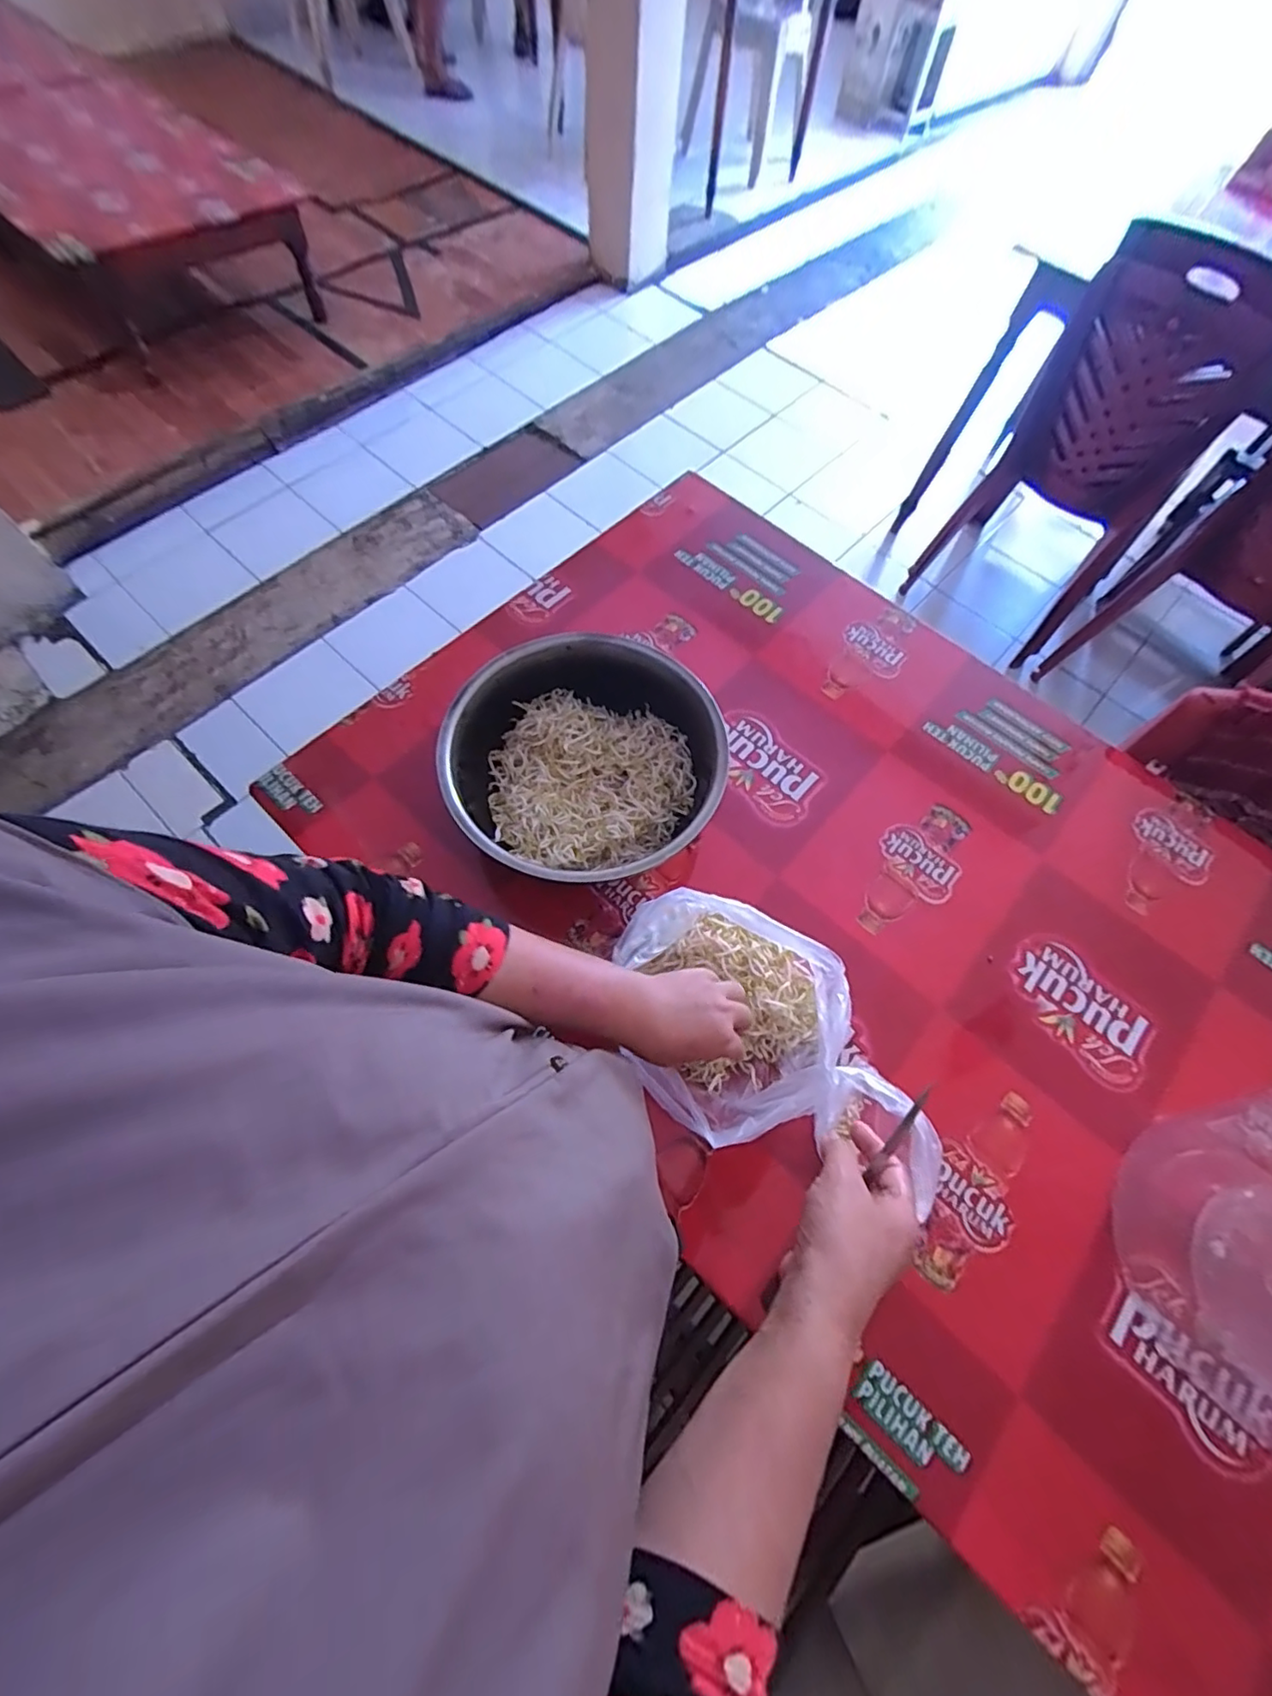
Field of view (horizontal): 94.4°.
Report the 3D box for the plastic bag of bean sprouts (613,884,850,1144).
[{"bbox_3d":[0.074,0.157,0.556,0.206,0.109,0.193,23,69,7],"label":"plastic bag of bean sprouts"}]

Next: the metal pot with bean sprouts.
[{"bbox_3d":[-0.054,-0.085,0.665,0.287,0.126,0.288,1,68,-2],"label":"metal pot with bean sprouts"}]

